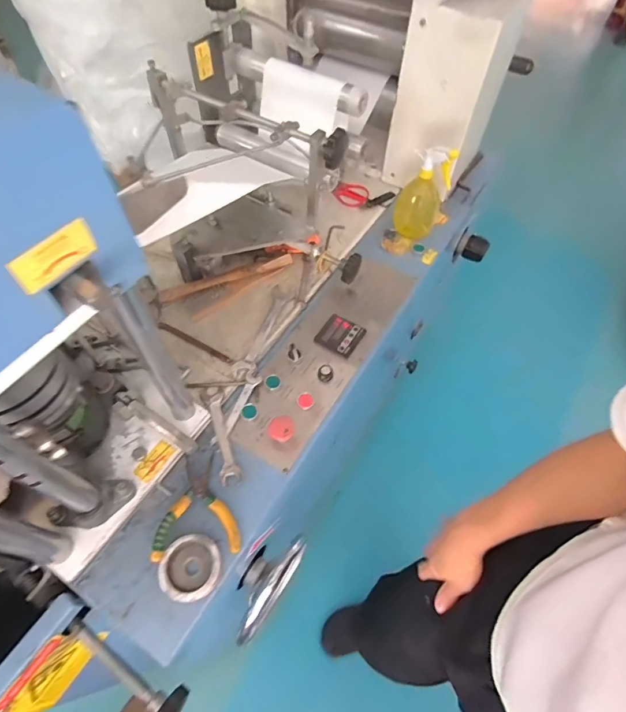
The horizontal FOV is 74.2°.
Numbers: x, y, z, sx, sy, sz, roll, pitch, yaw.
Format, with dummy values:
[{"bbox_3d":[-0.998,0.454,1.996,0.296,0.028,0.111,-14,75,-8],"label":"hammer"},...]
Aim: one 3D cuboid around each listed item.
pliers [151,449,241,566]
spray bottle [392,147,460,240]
[{"bbox_3d":[-0.161,0.206,0.585,0.109,0.026,0.139,-5,57,-6],"label":"pliers"},{"bbox_3d":[0.227,-0.343,0.855,0.097,0.192,0.068,13,57,5],"label":"spray bottle"}]

